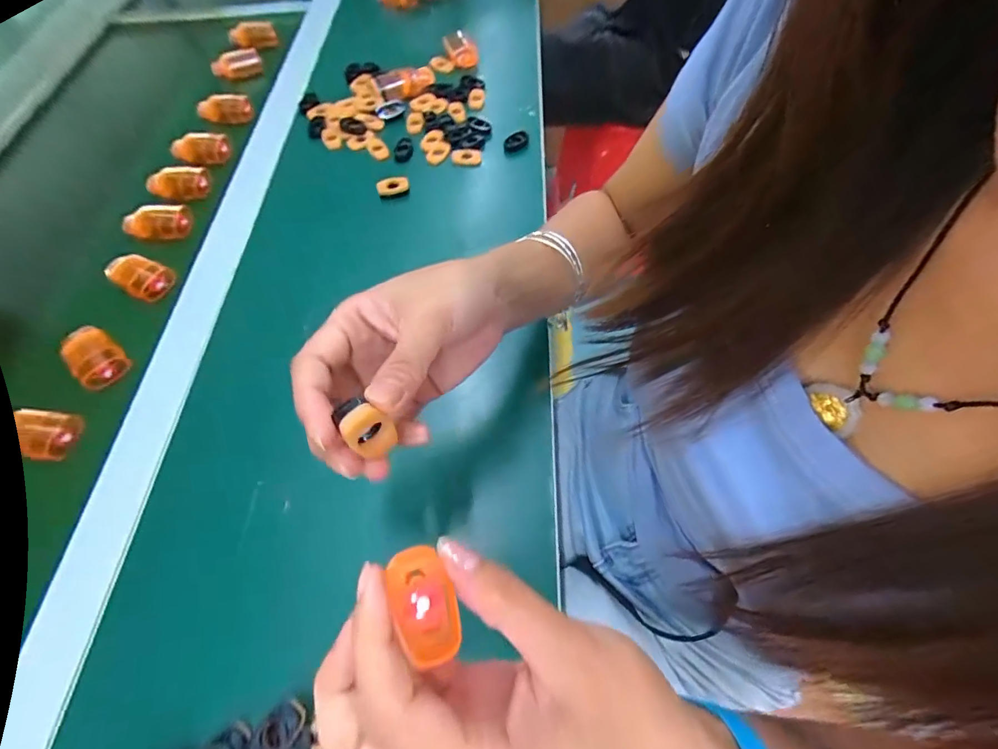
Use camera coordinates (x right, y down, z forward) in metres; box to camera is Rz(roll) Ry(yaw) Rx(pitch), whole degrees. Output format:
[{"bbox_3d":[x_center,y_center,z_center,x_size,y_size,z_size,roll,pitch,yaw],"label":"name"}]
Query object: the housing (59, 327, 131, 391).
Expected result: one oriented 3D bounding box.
[{"bbox_3d":[-0.341,-0.014,0.376,0.053,0.029,0.037,40,69,19],"label":"housing"}]

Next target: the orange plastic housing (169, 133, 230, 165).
[{"bbox_3d":[-0.333,-0.252,0.493,0.061,0.028,0.020,-9,62,-4],"label":"orange plastic housing"}]

